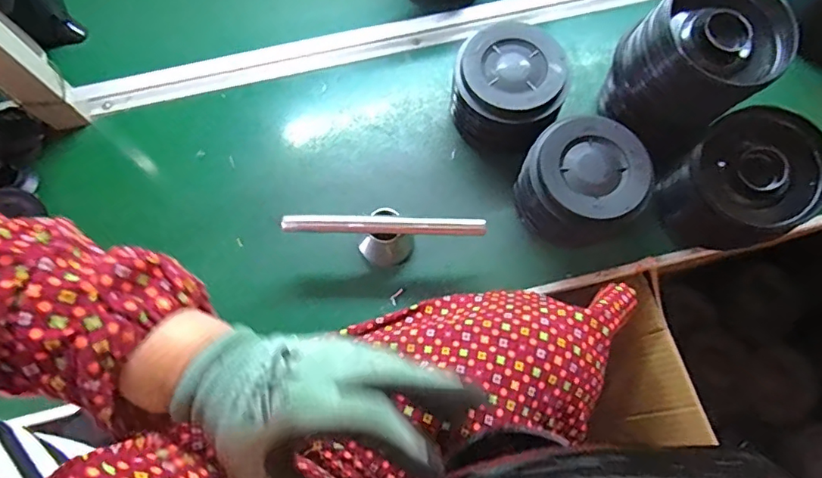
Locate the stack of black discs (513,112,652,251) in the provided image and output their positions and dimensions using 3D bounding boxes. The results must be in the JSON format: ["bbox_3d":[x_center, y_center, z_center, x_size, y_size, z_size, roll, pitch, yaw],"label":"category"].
[{"bbox_3d":[0.179,-0.055,0.551,0.116,0.093,0.129,-41,77,-12],"label":"stack of black discs"}]

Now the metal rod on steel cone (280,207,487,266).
[{"bbox_3d":[-0.027,-0.002,0.544,0.196,0.068,0.045,6,73,2],"label":"metal rod on steel cone"}]

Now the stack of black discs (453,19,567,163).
[{"bbox_3d":[0.105,-0.163,0.580,0.118,0.091,0.119,26,75,7],"label":"stack of black discs"}]

